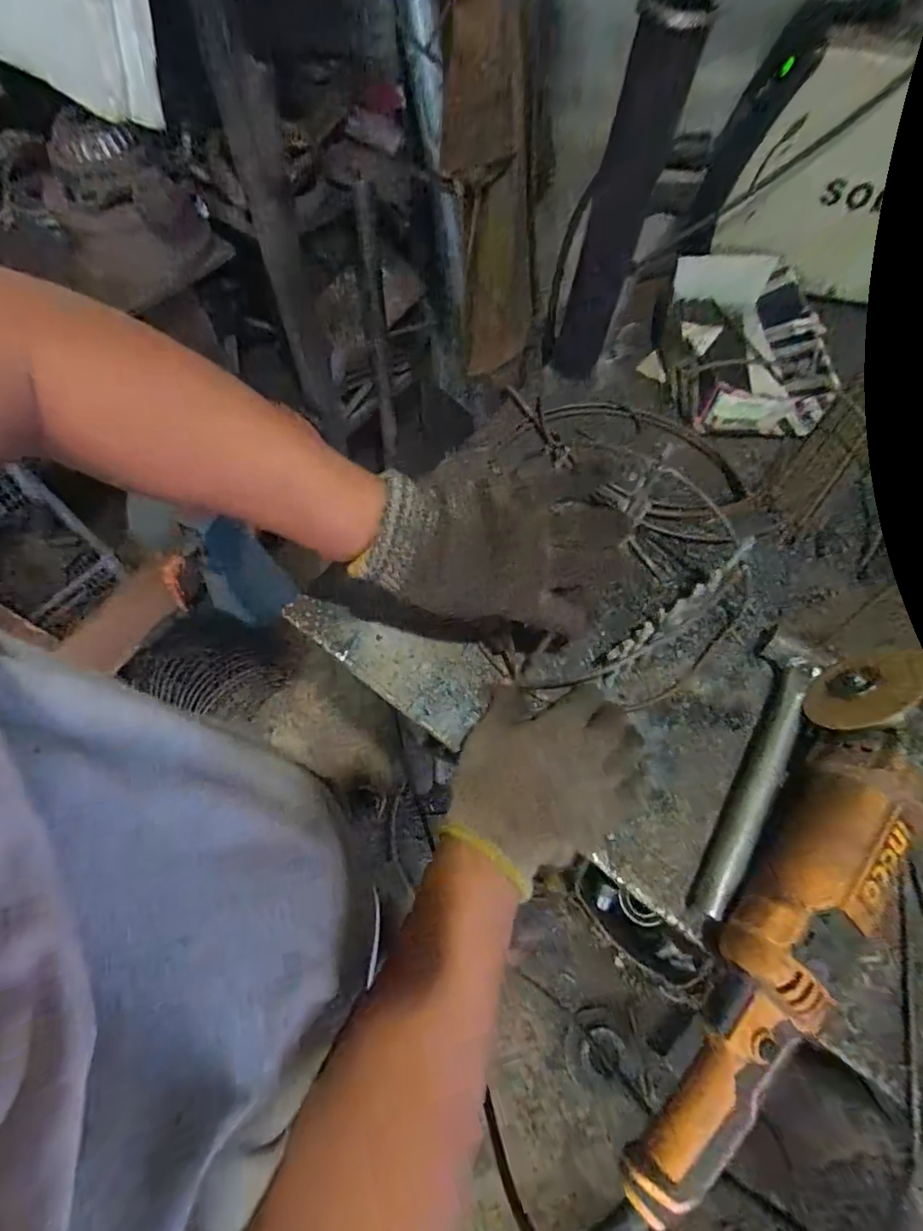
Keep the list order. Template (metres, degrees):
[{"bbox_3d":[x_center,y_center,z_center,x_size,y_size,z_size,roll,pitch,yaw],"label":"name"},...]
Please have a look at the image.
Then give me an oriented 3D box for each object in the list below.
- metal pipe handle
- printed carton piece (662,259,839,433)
[{"bbox_3d":[0.221,0.112,0.405,0.042,0.027,0.228,29,67,14],"label":"metal pipe handle"},{"bbox_3d":[0.314,-0.309,0.608,0.152,0.065,0.233,8,63,4],"label":"printed carton piece"}]

